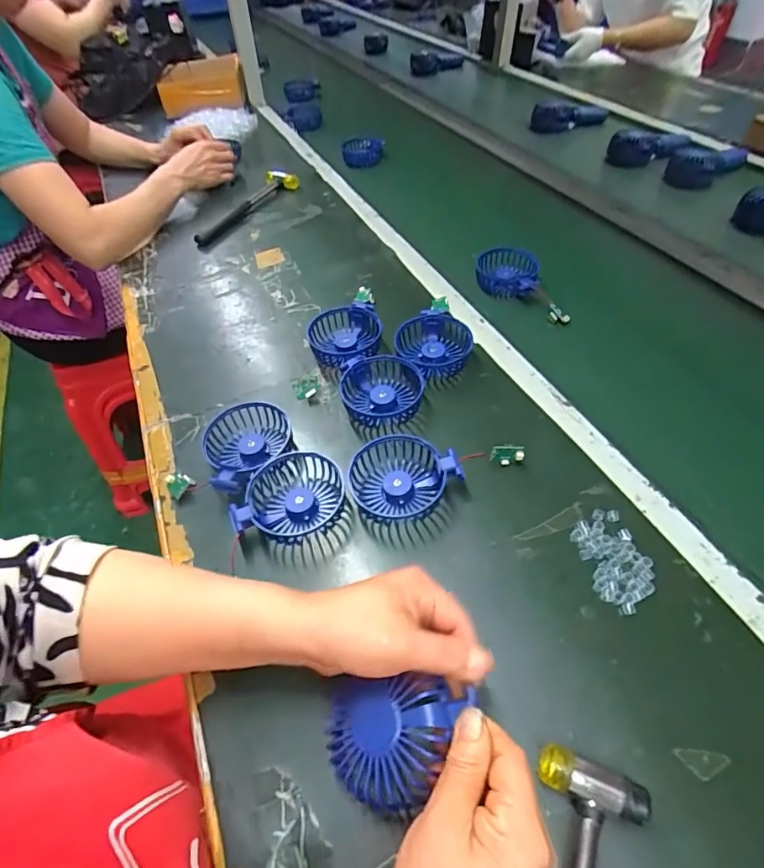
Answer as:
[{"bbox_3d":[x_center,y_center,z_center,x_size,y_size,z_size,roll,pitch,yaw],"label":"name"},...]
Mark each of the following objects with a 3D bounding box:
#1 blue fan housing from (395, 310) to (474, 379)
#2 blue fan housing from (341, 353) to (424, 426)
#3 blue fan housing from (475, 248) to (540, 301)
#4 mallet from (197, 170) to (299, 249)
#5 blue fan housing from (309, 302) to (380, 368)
[{"bbox_3d":[0.061,-0.104,0.562,0.090,0.034,0.090,-4,50,1],"label":"blue fan housing"},{"bbox_3d":[0.000,-0.047,0.522,0.090,0.029,0.084,-4,50,1],"label":"blue fan housing"},{"bbox_3d":[0.186,-0.234,0.694,0.091,0.041,0.092,-2,50,2],"label":"blue fan housing"},{"bbox_3d":[-0.248,-0.407,0.838,0.056,0.035,0.239,28,58,24],"label":"mallet"},{"bbox_3d":[-0.044,-0.114,0.581,0.089,0.036,0.094,-11,51,-5],"label":"blue fan housing"}]

